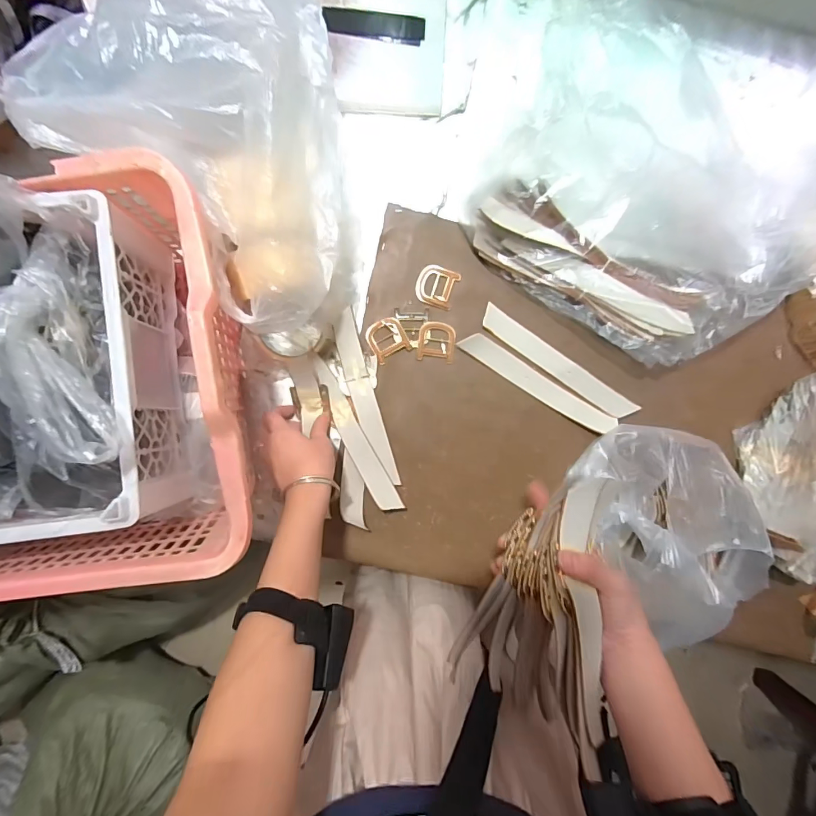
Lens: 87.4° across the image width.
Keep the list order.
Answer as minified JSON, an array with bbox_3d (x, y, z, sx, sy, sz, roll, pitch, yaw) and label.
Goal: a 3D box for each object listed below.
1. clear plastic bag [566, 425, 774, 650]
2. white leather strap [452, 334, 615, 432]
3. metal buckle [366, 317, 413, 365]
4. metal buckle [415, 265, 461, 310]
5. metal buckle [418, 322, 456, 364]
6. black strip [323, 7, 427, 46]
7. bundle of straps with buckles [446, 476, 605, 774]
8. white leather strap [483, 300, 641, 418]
[{"bbox_3d":[0.306,0.133,0.484,0.173,0.094,0.222,-27,92,1],"label":"clear plastic bag"},{"bbox_3d":[0.169,-0.030,0.550,0.223,0.005,0.029,31,103,-4],"label":"white leather strap"},{"bbox_3d":[-0.026,-0.088,0.544,0.047,0.004,0.051,-27,92,1],"label":"metal buckle"},{"bbox_3d":[0.036,-0.156,0.546,0.050,0.006,0.049,20,92,-1],"label":"metal buckle"},{"bbox_3d":[0.037,-0.085,0.548,0.046,0.004,0.051,6,92,-1],"label":"metal buckle"},{"bbox_3d":[-0.039,-0.461,0.512,0.119,0.010,0.032,8,92,-1],"label":"black strip"},{"bbox_3d":[0.111,0.169,0.382,0.110,0.079,0.219,6,92,-1],"label":"bundle of straps with buckles"},{"bbox_3d":[0.192,-0.055,0.548,0.225,0.005,0.028,34,105,-2],"label":"white leather strap"}]

